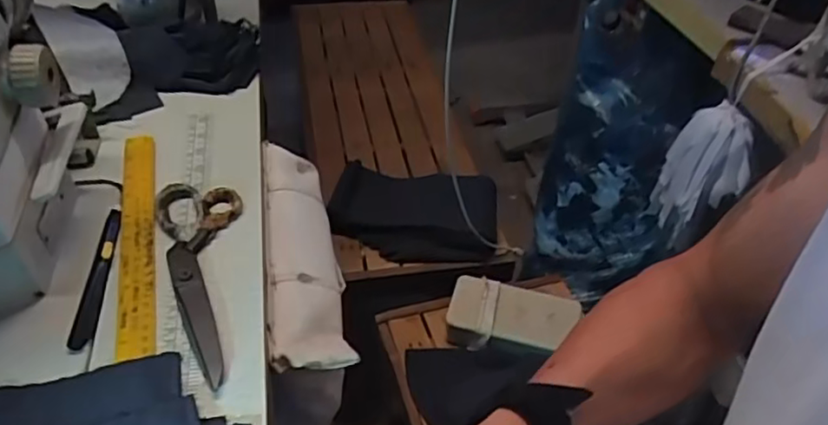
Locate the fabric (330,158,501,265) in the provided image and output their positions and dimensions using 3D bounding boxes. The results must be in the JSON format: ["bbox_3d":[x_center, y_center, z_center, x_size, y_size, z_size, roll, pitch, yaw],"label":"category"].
[{"bbox_3d":[0.001,0.003,0.980,0.247,0.074,0.144,8,43,4],"label":"fabric"}]

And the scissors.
[{"bbox_3d":[-0.152,0.042,0.478,0.063,0.009,0.191,-13,46,-18],"label":"scissors"}]

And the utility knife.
[{"bbox_3d":[-0.234,0.044,0.470,0.016,0.009,0.130,-2,43,-7],"label":"utility knife"}]

